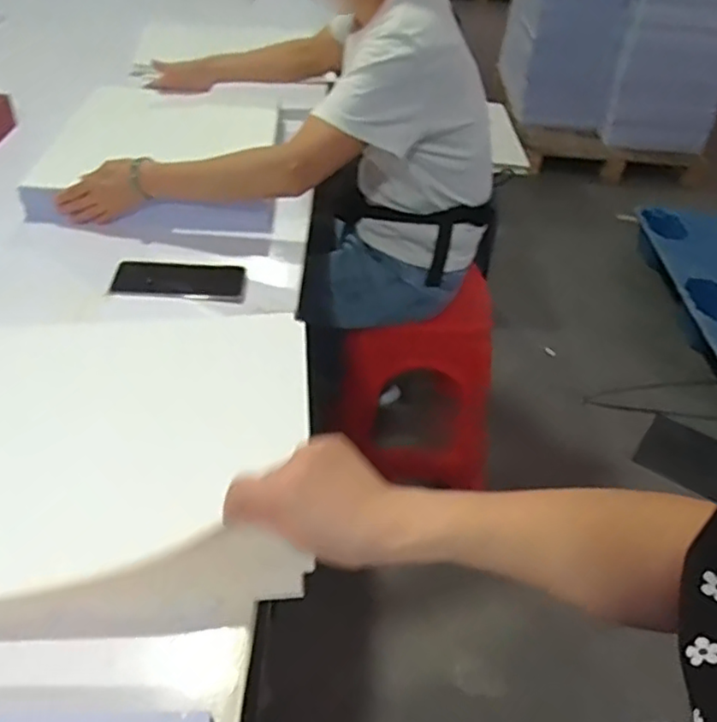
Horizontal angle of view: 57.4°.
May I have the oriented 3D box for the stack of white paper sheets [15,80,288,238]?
[{"bbox_3d":[-0.310,-0.356,1.071,0.352,0.065,0.416,1,40,-4],"label":"stack of white paper sheets"}]

